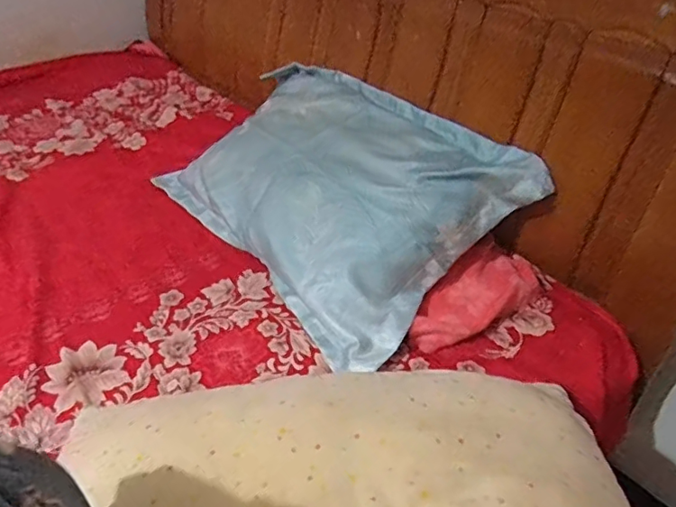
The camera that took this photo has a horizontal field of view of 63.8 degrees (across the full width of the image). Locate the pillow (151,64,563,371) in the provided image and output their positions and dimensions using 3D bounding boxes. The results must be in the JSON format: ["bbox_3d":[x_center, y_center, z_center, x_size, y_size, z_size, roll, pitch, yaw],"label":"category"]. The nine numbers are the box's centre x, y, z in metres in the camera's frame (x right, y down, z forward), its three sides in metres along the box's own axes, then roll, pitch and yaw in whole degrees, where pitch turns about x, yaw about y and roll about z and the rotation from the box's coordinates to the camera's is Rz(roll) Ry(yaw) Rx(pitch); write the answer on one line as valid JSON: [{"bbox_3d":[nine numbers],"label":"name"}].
[{"bbox_3d":[-0.022,-0.144,1.065,0.475,0.140,0.703,-43,56,-9],"label":"pillow"}]

